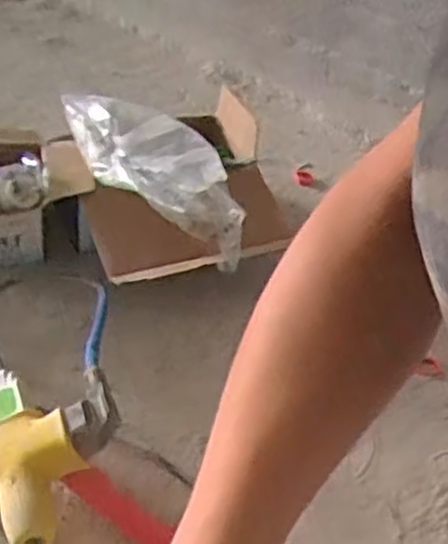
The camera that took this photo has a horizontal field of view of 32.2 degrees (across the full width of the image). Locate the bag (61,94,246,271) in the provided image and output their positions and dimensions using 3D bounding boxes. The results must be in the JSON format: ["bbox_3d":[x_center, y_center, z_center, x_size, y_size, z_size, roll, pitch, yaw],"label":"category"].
[{"bbox_3d":[-0.062,-0.098,0.685,0.085,0.075,0.216,-19,47,-26],"label":"bag"}]

